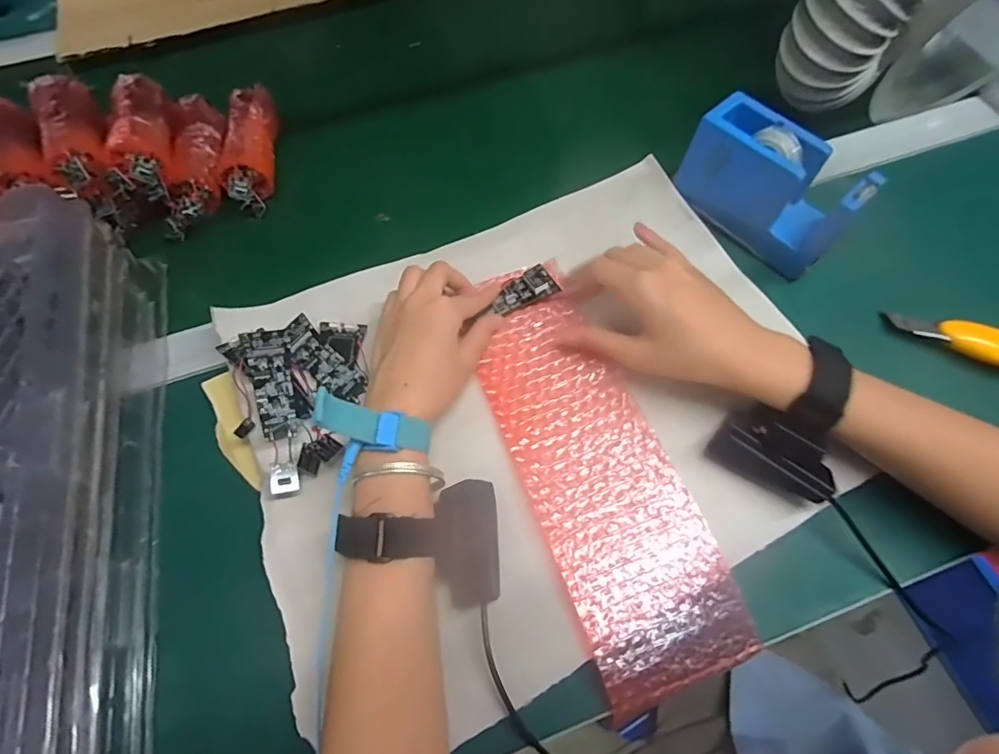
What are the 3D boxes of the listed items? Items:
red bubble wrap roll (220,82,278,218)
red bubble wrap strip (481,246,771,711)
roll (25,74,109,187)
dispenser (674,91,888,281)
[{"bbox_3d":[-0.224,-0.206,0.456,0.041,0.040,0.120,-3,78,-1],"label":"red bubble wrap roll"},{"bbox_3d":[0.059,0.053,0.350,0.096,0.013,0.286,-19,65,-8],"label":"red bubble wrap strip"},{"bbox_3d":[-0.346,-0.198,0.415,0.043,0.033,0.109,-28,68,-11],"label":"roll"},{"bbox_3d":[0.209,-0.148,0.400,0.048,0.075,0.130,-41,71,-16],"label":"dispenser"}]

